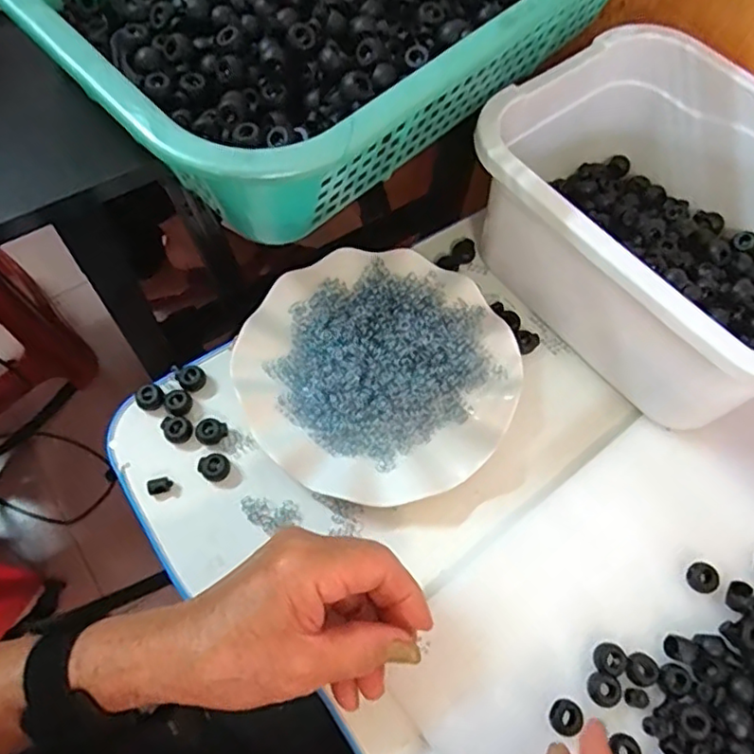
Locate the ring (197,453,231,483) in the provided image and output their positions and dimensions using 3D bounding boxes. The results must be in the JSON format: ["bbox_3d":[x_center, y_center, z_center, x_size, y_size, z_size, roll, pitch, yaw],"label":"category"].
[{"bbox_3d":[-0.103,0.057,0.383,0.017,0.009,0.017,2,66,-4],"label":"ring"}]

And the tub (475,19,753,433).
[{"bbox_3d":[0.196,-0.099,0.401,0.195,0.117,0.245,-36,73,-13],"label":"tub"}]

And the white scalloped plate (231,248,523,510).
[{"bbox_3d":[0.002,-0.008,0.405,0.177,0.025,0.176,2,66,-4],"label":"white scalloped plate"}]

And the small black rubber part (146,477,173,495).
[{"bbox_3d":[-0.137,0.069,0.379,0.016,0.006,0.010,-9,67,-8],"label":"small black rubber part"}]

